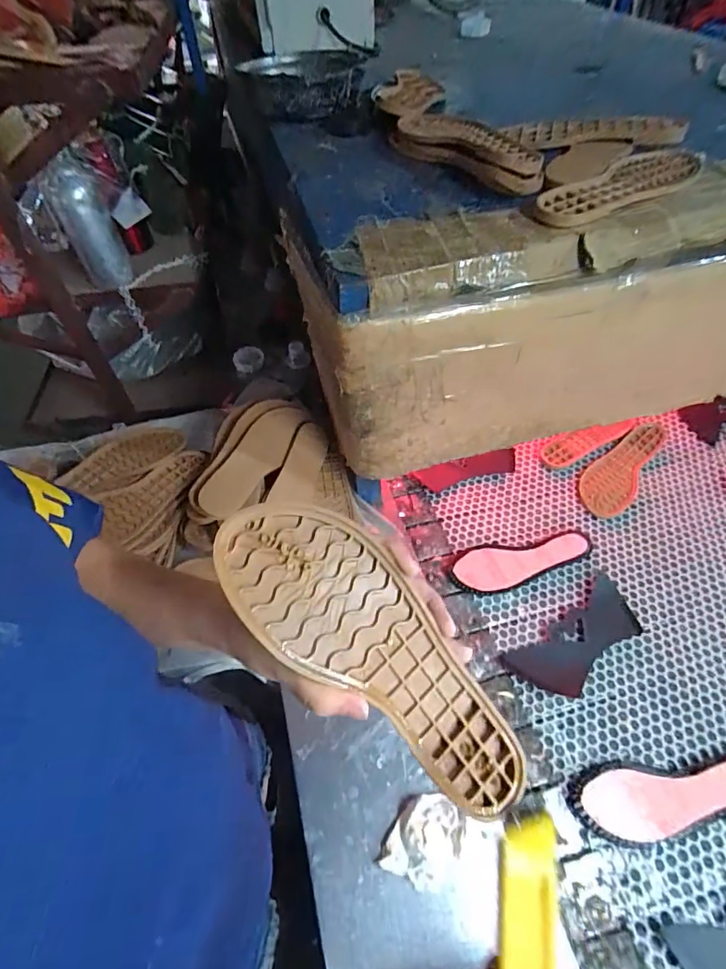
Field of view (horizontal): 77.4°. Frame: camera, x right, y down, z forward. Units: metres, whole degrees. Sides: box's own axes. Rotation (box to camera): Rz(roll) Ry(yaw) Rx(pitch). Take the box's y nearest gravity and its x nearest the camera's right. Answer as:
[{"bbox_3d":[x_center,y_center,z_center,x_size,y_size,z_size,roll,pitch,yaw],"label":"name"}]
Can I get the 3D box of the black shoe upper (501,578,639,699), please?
[{"bbox_3d":[0.309,0.222,0.648,0.213,0.010,0.091,-28,51,-19],"label":"black shoe upper"}]

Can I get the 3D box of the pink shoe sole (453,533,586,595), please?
[{"bbox_3d":[0.254,0.123,0.718,0.220,0.016,0.074,-9,52,-5],"label":"pink shoe sole"}]

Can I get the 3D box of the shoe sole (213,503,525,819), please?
[{"bbox_3d":[0.013,0.104,0.277,0.237,0.016,0.079,47,61,-5],"label":"shoe sole"}]

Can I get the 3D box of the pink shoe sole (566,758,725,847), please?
[{"bbox_3d":[0.364,0.368,0.530,0.234,0.015,0.075,-3,52,-1],"label":"pink shoe sole"}]

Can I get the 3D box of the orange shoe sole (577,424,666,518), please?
[{"bbox_3d":[0.467,-0.033,0.820,0.086,0.035,0.226,32,60,24],"label":"orange shoe sole"}]

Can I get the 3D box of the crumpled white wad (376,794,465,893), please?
[{"bbox_3d":[0.068,0.384,0.488,0.068,0.030,0.085,28,59,21],"label":"crumpled white wad"}]

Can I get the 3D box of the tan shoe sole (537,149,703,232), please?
[{"bbox_3d":[0.304,-0.346,0.528,0.258,0.017,0.085,-35,60,-22],"label":"tan shoe sole"}]

